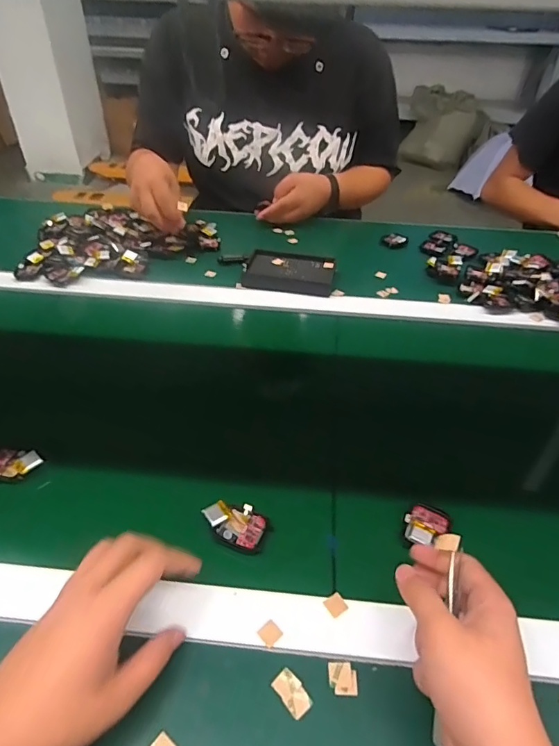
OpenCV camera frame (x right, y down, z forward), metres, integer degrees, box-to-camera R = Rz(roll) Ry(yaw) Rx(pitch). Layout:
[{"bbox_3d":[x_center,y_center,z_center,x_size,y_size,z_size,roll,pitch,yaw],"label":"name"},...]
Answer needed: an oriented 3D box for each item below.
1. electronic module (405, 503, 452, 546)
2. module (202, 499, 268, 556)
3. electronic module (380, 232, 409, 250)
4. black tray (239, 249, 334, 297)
[{"bbox_3d":[0.131,0.135,0.414,0.038,0.012,0.037,15,43,13],"label":"electronic module"},{"bbox_3d":[-0.039,0.133,0.407,0.056,0.013,0.037,24,50,2],"label":"module"},{"bbox_3d":[0.209,-0.240,0.848,0.047,0.006,0.062,15,43,15],"label":"electronic module"},{"bbox_3d":[0.017,-0.159,0.739,0.136,0.020,0.089,10,42,6],"label":"black tray"}]

